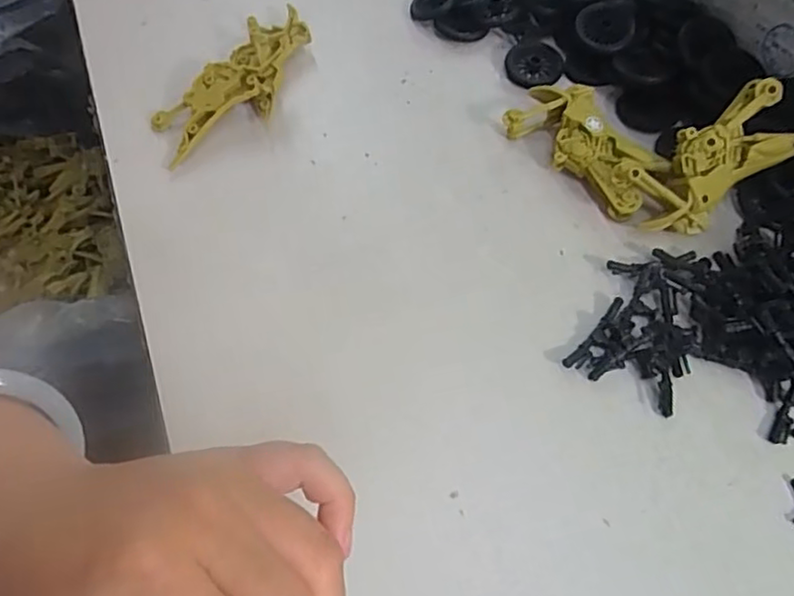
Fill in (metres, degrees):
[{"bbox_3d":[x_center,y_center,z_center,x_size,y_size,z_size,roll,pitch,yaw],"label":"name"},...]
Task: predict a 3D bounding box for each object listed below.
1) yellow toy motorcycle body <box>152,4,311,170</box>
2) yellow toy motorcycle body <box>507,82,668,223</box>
[{"bbox_3d":[-0.102,-0.142,0.415,0.063,0.032,0.137,27,65,16],"label":"yellow toy motorcycle body"},{"bbox_3d":[0.112,-0.090,0.379,0.046,0.026,0.095,-37,66,-17],"label":"yellow toy motorcycle body"}]

